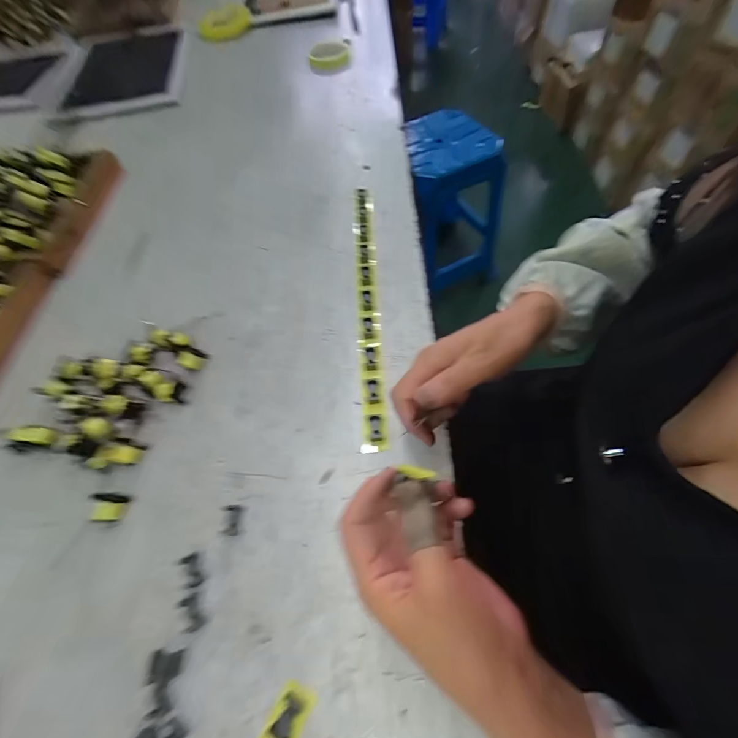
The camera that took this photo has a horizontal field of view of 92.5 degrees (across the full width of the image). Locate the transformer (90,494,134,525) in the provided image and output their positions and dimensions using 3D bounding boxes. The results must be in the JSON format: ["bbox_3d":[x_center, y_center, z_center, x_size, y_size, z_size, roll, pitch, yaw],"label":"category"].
[{"bbox_3d":[-0.216,0.115,0.292,0.021,0.018,0.022,5,61,5],"label":"transformer"}]

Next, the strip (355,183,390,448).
[{"bbox_3d":[-0.001,-0.081,0.389,0.023,0.012,0.344,-3,61,1],"label":"strip"}]

